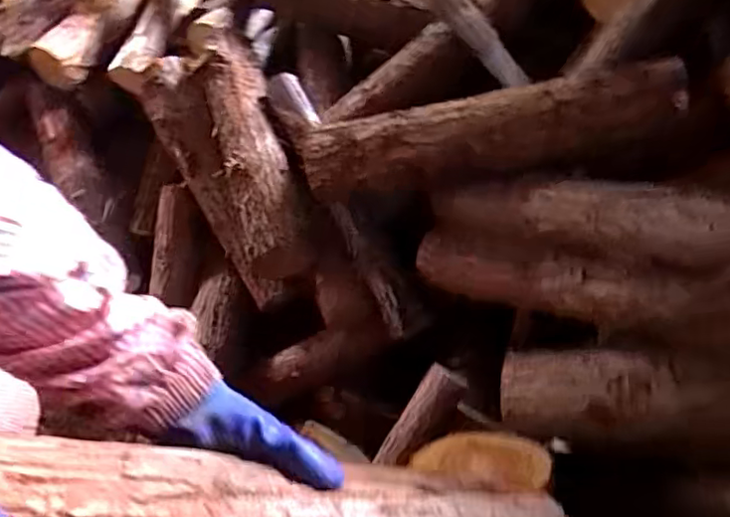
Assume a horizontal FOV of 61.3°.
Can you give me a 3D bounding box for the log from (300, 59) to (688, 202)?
[{"bbox_3d":[0.151,-0.159,0.821,0.492,0.080,0.111,-8,63,19],"label":"log"}]

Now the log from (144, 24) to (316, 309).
[{"bbox_3d":[-0.233,-0.180,1.060,0.204,0.153,0.496,-22,68,-13],"label":"log"}]

